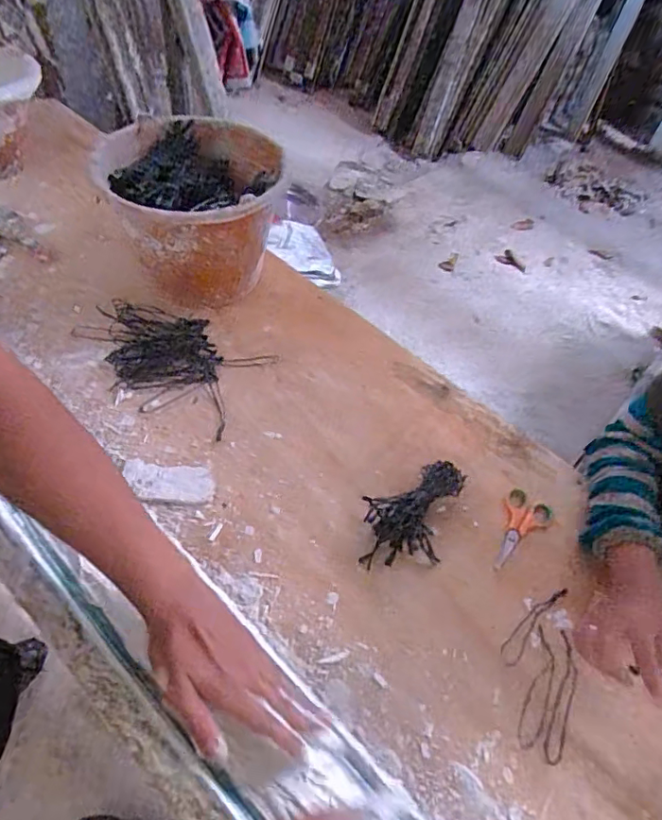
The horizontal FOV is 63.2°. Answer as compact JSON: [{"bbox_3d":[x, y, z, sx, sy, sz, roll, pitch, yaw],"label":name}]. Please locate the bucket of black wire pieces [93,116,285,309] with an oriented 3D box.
[{"bbox_3d":[-0.204,-0.286,0.827,0.229,0.204,0.241,4,53,-6],"label":"bucket of black wire pieces"}]

